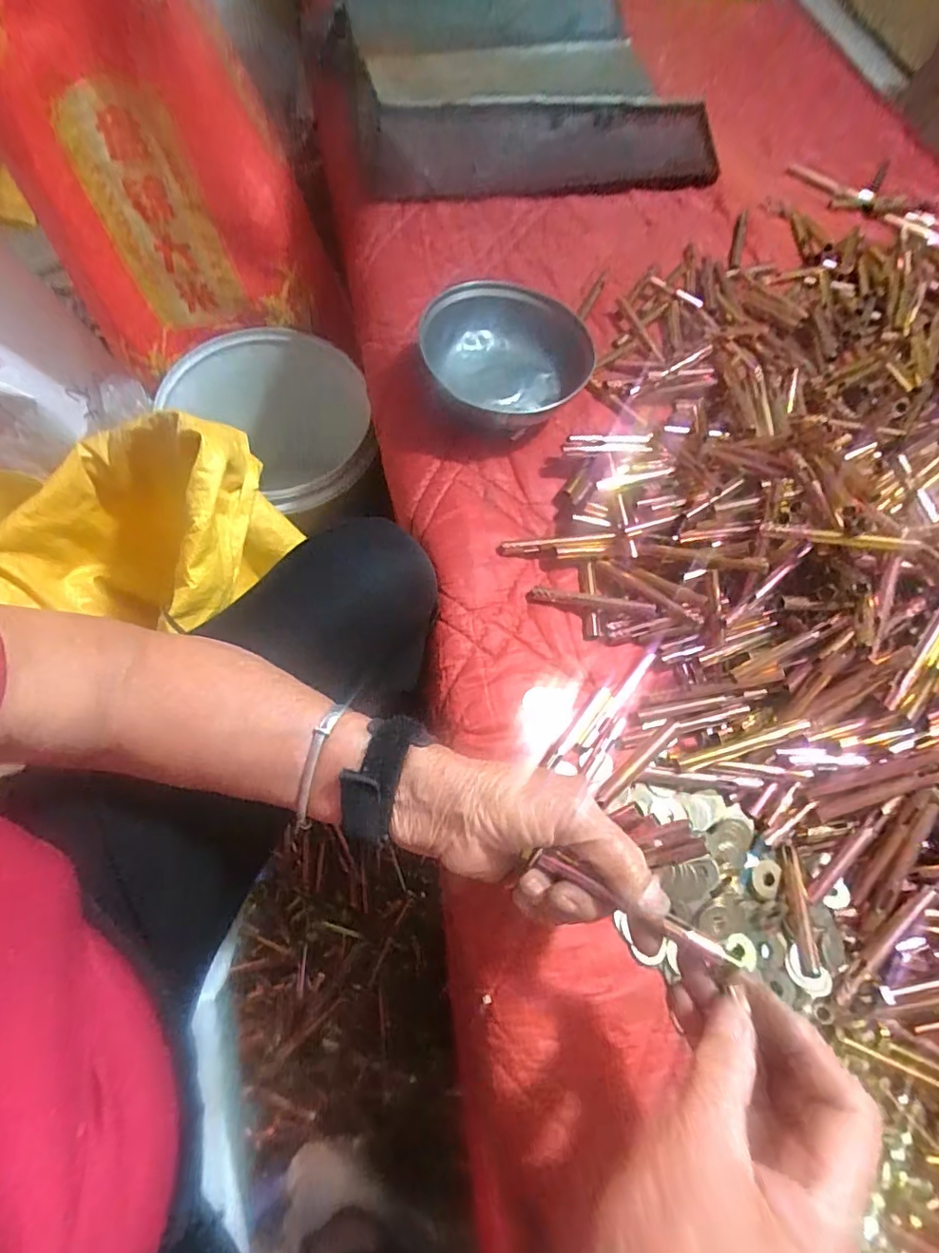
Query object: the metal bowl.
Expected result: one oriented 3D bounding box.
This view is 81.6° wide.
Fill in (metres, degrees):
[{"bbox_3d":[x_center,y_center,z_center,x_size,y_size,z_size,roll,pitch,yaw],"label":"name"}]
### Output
[{"bbox_3d":[0.034,-0.224,0.467,0.142,0.057,0.143,2,68,-4],"label":"metal bowl"}]

